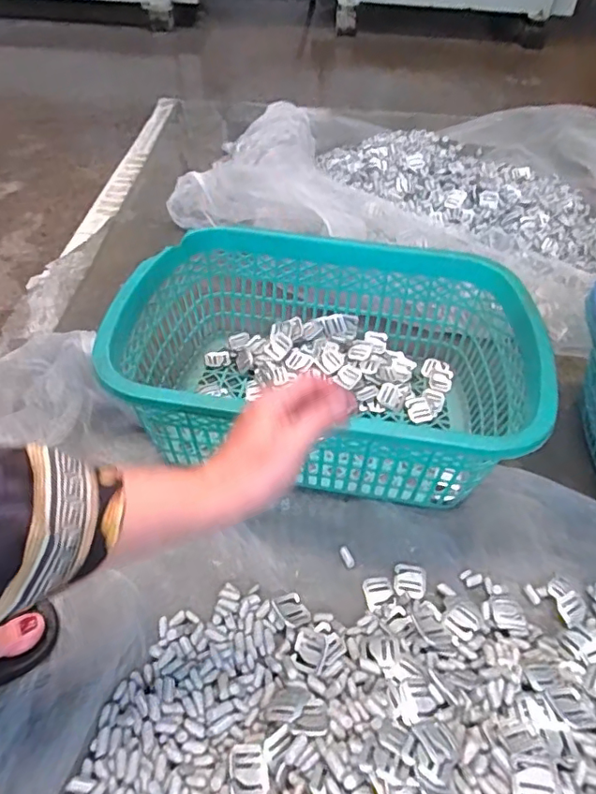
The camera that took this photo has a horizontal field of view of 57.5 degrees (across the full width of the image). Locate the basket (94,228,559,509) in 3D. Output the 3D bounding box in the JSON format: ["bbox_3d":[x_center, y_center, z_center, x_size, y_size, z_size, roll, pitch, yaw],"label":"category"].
[{"bbox_3d":[0.031,-0.038,0.643,0.448,0.169,0.326,8,43,5],"label":"basket"}]

